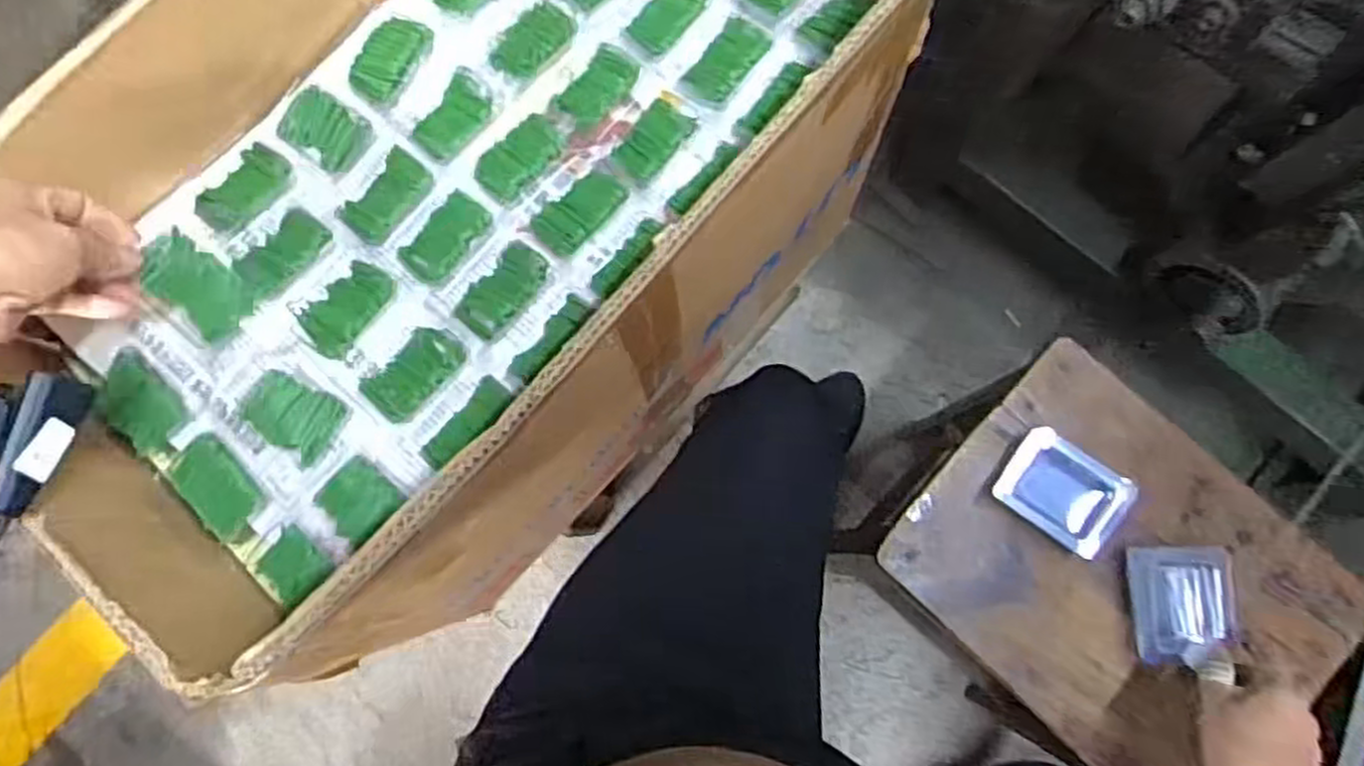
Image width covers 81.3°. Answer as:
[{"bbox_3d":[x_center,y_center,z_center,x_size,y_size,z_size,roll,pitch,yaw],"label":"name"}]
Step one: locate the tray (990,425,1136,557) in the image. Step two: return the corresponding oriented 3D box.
[{"bbox_3d":[0.294,0.085,0.609,0.093,0.022,0.066,39,82,8],"label":"tray"}]

